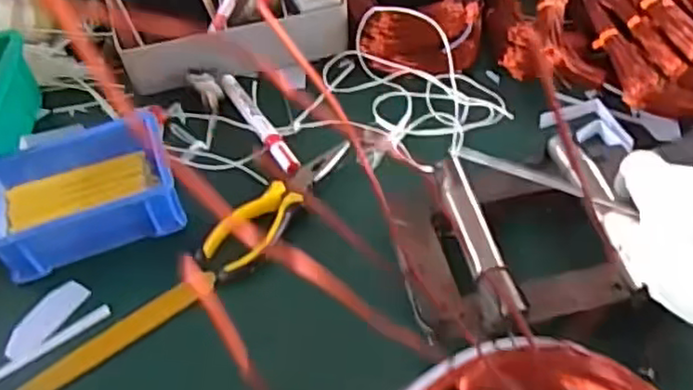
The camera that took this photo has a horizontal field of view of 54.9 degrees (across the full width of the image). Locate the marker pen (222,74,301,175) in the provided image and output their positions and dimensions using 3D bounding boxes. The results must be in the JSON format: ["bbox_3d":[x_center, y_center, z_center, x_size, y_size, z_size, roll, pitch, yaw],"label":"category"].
[{"bbox_3d":[-0.078,-0.065,0.605,0.016,0.009,0.145,-26,53,-15],"label":"marker pen"}]

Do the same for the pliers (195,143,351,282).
[{"bbox_3d":[-0.050,0.009,0.538,0.152,0.013,0.044,-39,57,-24],"label":"pliers"}]

